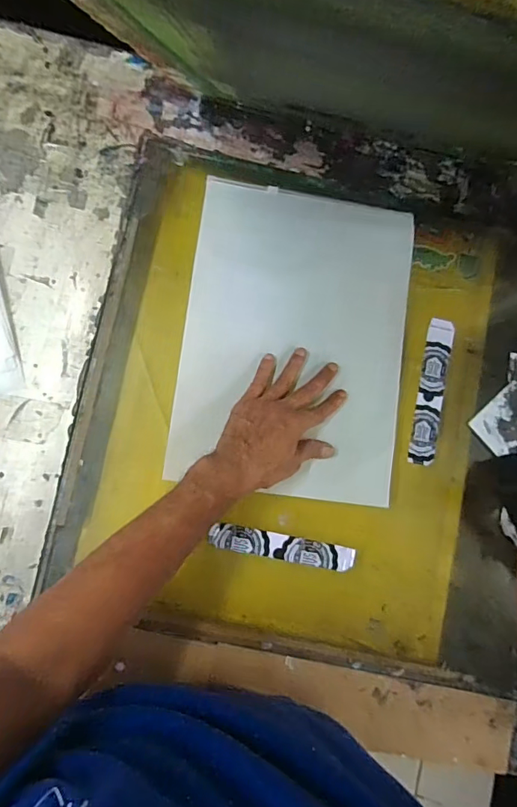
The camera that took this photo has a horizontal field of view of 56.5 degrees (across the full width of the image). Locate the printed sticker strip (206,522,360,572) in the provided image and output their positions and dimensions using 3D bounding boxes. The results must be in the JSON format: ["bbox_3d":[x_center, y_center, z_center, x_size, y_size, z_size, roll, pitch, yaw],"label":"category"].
[{"bbox_3d":[0.027,0.156,0.520,0.154,0.006,0.027,12,81,-3],"label":"printed sticker strip"}]

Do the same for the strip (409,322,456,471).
[{"bbox_3d":[0.200,-0.013,0.555,0.030,0.009,0.167,10,84,6],"label":"strip"}]

